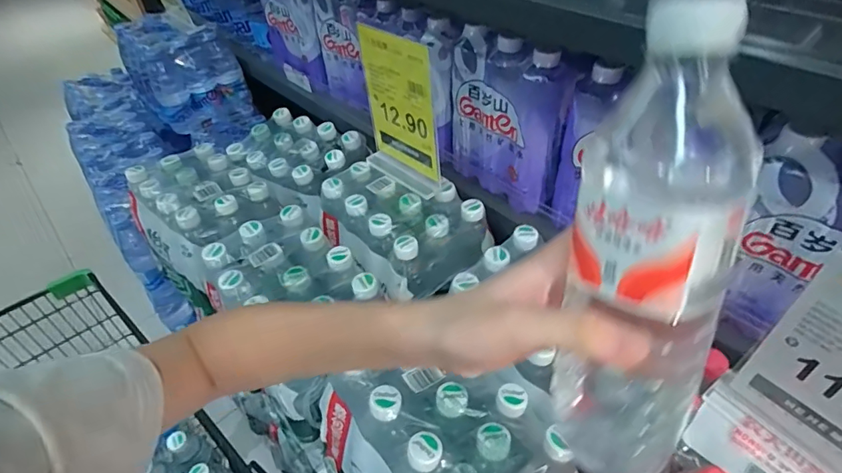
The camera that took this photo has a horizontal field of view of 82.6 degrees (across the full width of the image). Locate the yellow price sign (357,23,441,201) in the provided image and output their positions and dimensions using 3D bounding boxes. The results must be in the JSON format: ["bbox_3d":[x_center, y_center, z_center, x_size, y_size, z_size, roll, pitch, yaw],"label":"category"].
[{"bbox_3d":[-0.036,-0.180,0.704,0.030,0.224,0.158,-30,49,-25],"label":"yellow price sign"}]

